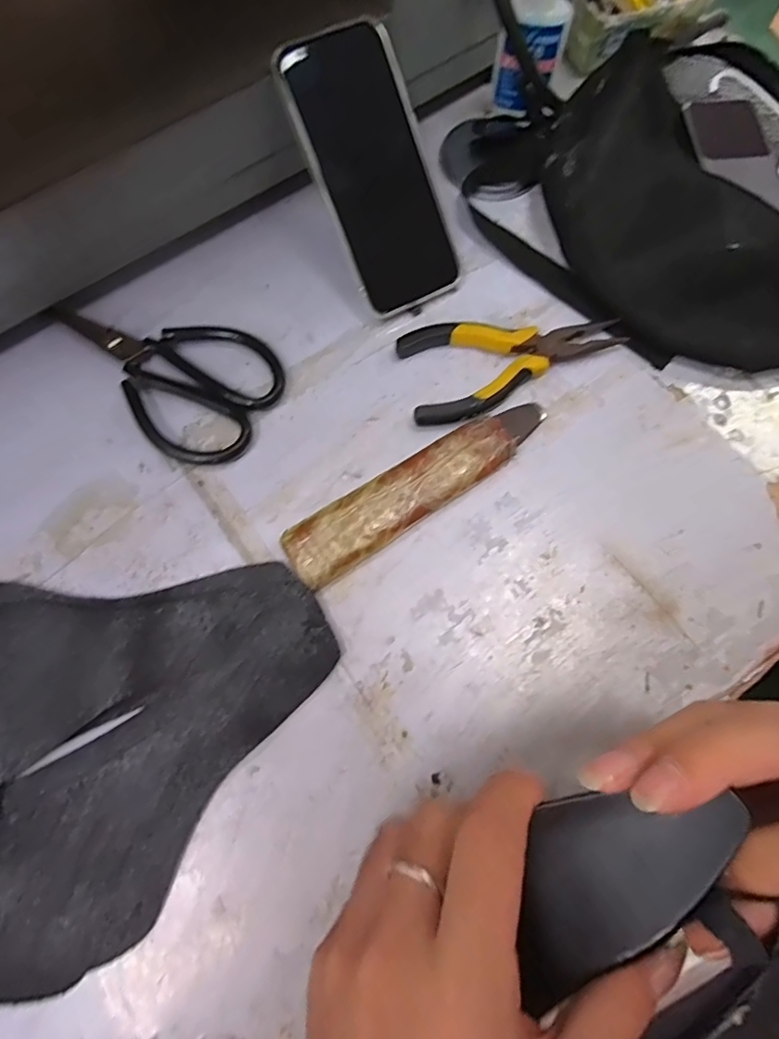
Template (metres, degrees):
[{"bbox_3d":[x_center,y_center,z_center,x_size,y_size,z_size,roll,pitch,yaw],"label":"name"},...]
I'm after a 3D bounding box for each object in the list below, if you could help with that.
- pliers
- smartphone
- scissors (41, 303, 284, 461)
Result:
[{"bbox_3d":[0.084,-0.108,0.370,0.146,0.018,0.069,-11,74,-4],"label":"pliers"},{"bbox_3d":[-0.008,-0.228,0.358,0.081,0.010,0.164,-29,111,-9],"label":"smartphone"},{"bbox_3d":[-0.156,-0.103,0.360,0.158,0.018,0.094,28,75,7],"label":"scissors"}]

